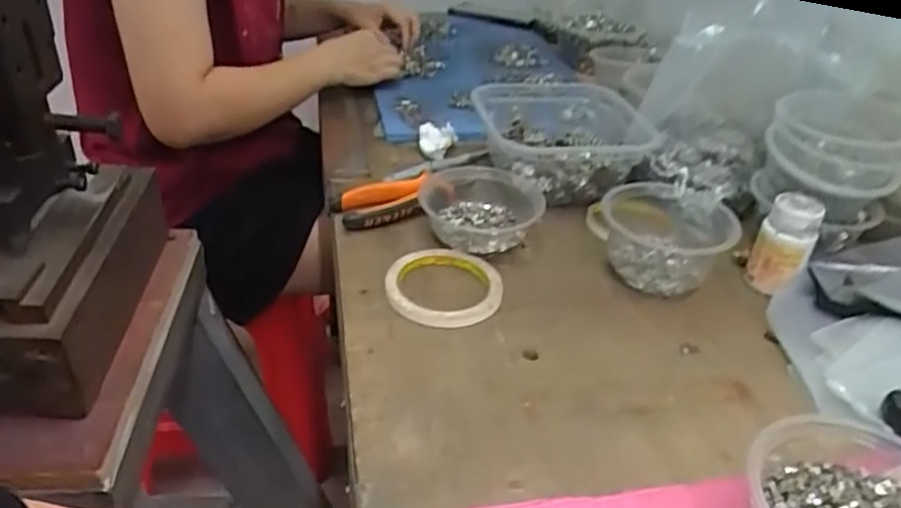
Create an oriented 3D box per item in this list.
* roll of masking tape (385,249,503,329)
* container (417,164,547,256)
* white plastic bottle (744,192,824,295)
[{"bbox_3d":[-0.005,0.026,0.578,0.096,0.016,0.096,2,33,-1],"label":"roll of masking tape"},{"bbox_3d":[0.031,-0.040,0.652,0.119,0.049,0.111,-2,34,-7],"label":"container"},{"bbox_3d":[0.290,-0.006,0.589,0.045,0.082,0.043,21,37,25],"label":"white plastic bottle"}]

